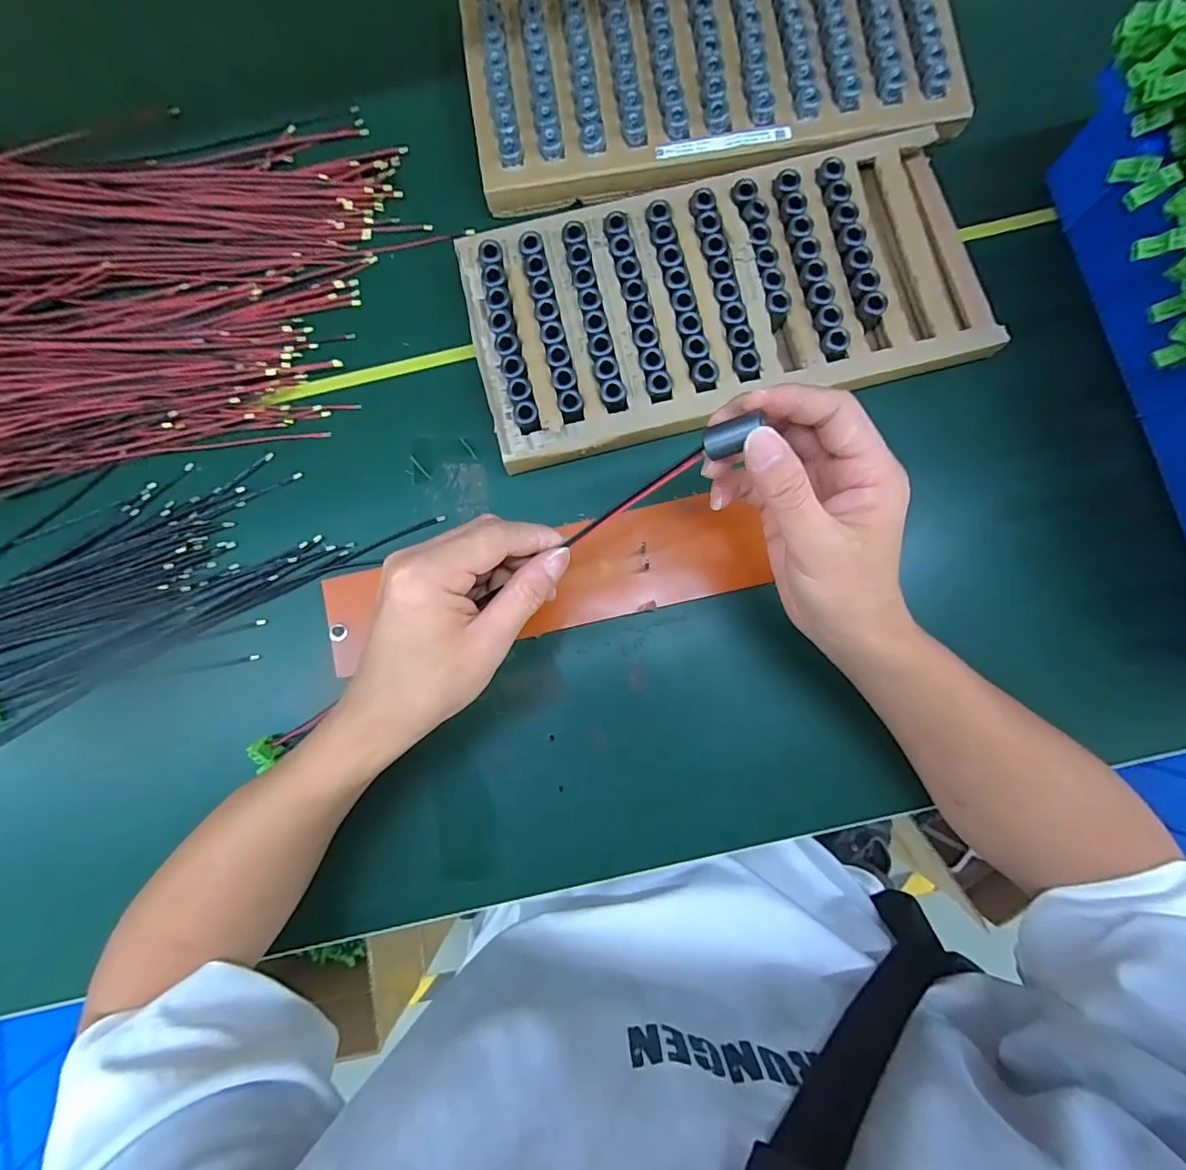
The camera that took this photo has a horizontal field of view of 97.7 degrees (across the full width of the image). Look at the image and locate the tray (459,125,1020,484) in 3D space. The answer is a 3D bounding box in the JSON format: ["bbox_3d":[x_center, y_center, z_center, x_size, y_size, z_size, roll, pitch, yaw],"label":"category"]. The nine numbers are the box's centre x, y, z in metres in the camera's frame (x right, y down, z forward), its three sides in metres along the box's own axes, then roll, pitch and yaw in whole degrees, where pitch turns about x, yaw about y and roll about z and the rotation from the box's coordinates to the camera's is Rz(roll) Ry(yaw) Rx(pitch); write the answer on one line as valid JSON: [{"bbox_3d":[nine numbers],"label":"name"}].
[{"bbox_3d":[0.096,-0.208,0.365,0.360,0.023,0.176,-13,84,1],"label":"tray"}]

